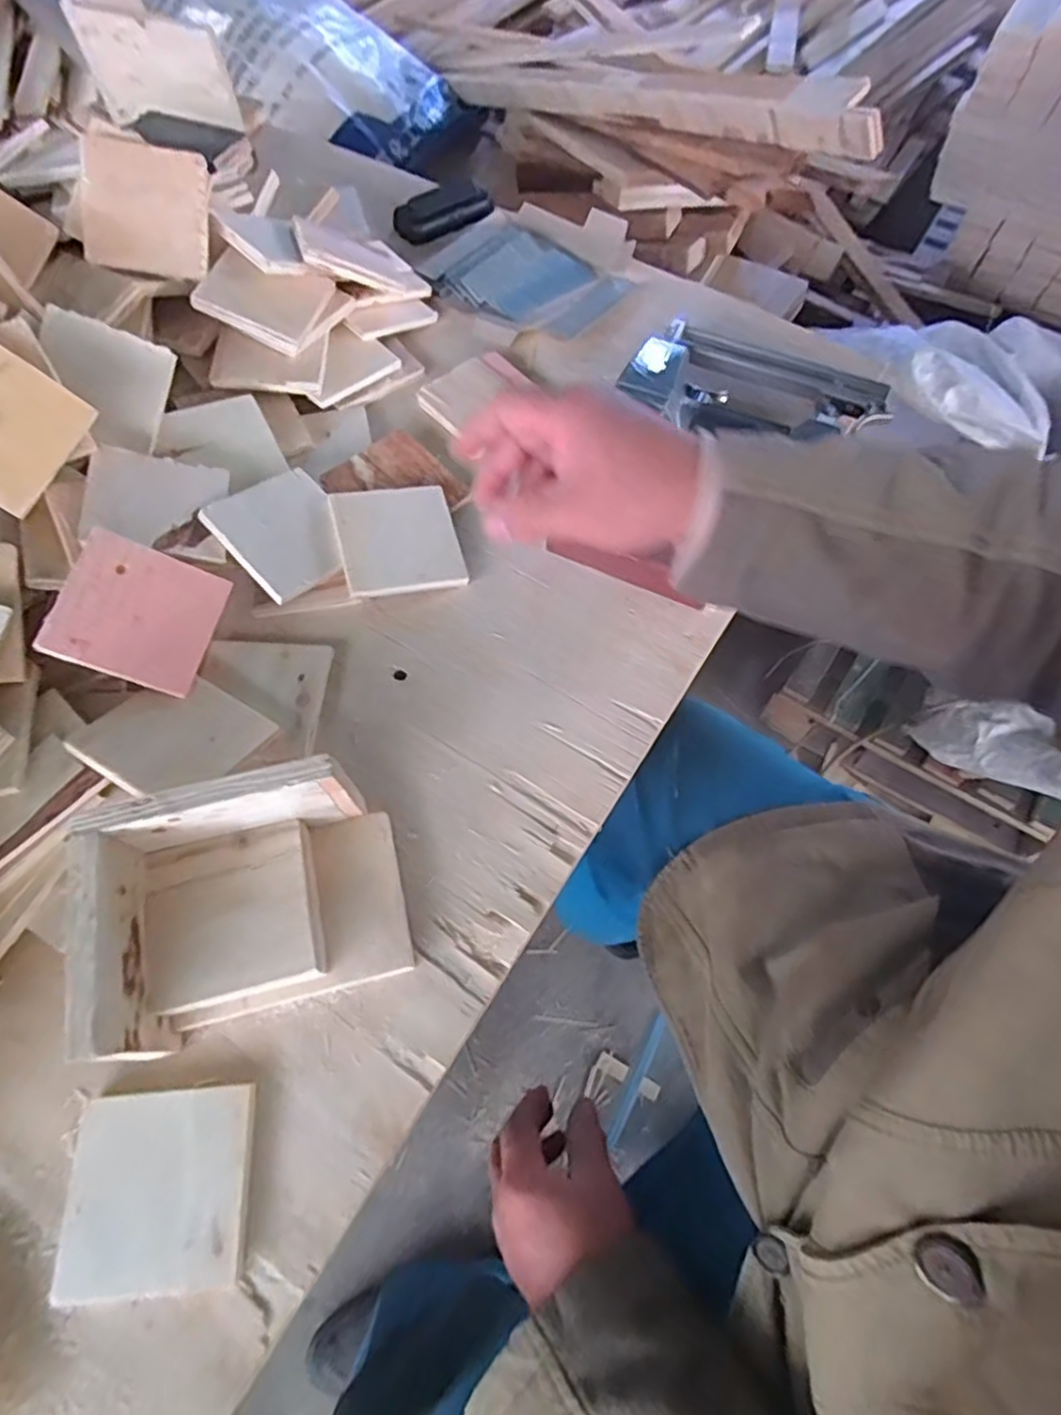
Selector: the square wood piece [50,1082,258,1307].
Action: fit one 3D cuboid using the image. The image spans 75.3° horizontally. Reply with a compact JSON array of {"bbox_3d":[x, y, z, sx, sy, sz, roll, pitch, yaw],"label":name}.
[{"bbox_3d":[-0.204,0.264,0.378,0.097,0.007,0.093,-4,64,-3],"label":"square wood piece"}]

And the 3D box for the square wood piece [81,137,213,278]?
[{"bbox_3d":[-0.322,-0.419,0.576,0.096,0.015,0.093,0,107,-15],"label":"square wood piece"}]

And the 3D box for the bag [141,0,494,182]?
[{"bbox_3d":[-0.531,-1.271,1.188,0.906,0.198,0.392,36,67,-2],"label":"bag"}]

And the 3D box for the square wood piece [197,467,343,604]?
[{"bbox_3d":[-0.189,-0.138,0.534,0.093,0.008,0.088,46,63,4],"label":"square wood piece"}]

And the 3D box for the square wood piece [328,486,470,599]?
[{"bbox_3d":[-0.105,-0.134,0.550,0.093,0.005,0.086,-11,80,-19],"label":"square wood piece"}]

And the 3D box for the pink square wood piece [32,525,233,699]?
[{"bbox_3d":[-0.271,-0.066,0.479,0.094,0.006,0.093,24,71,-28],"label":"pink square wood piece"}]

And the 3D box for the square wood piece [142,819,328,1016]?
[{"bbox_3d":[-0.178,0.123,0.413,0.096,0.013,0.094,-11,69,-10],"label":"square wood piece"}]

